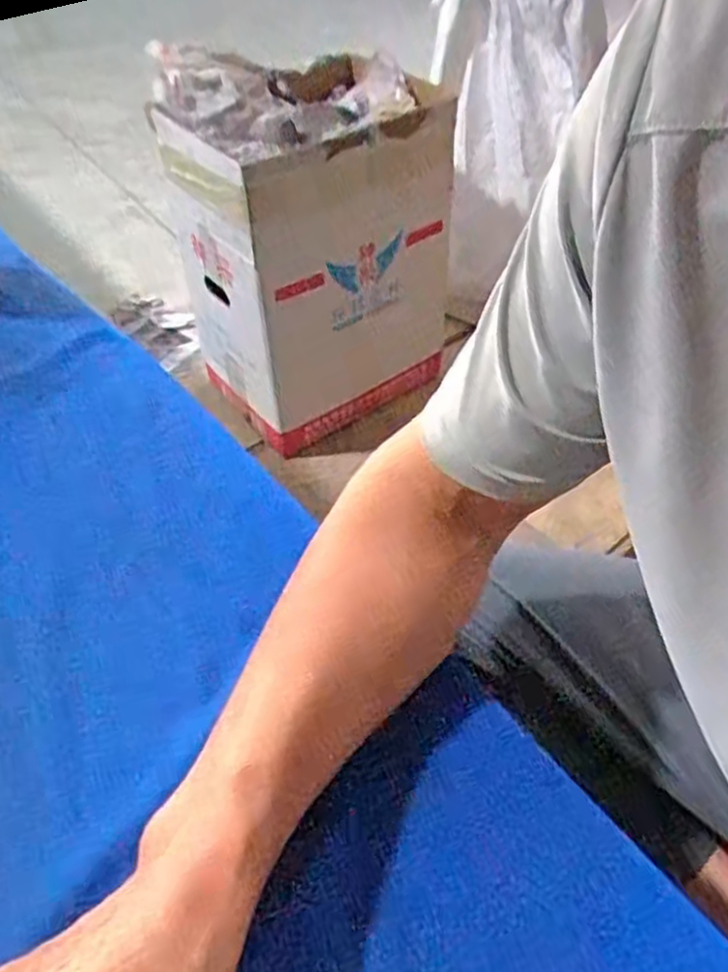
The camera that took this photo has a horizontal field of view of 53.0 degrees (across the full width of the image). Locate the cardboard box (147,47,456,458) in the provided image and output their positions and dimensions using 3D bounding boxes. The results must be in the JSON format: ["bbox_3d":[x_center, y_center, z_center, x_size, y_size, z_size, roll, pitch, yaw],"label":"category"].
[{"bbox_3d":[-0.066,-0.383,1.237,0.429,0.517,0.277,-34,56,-28],"label":"cardboard box"}]

